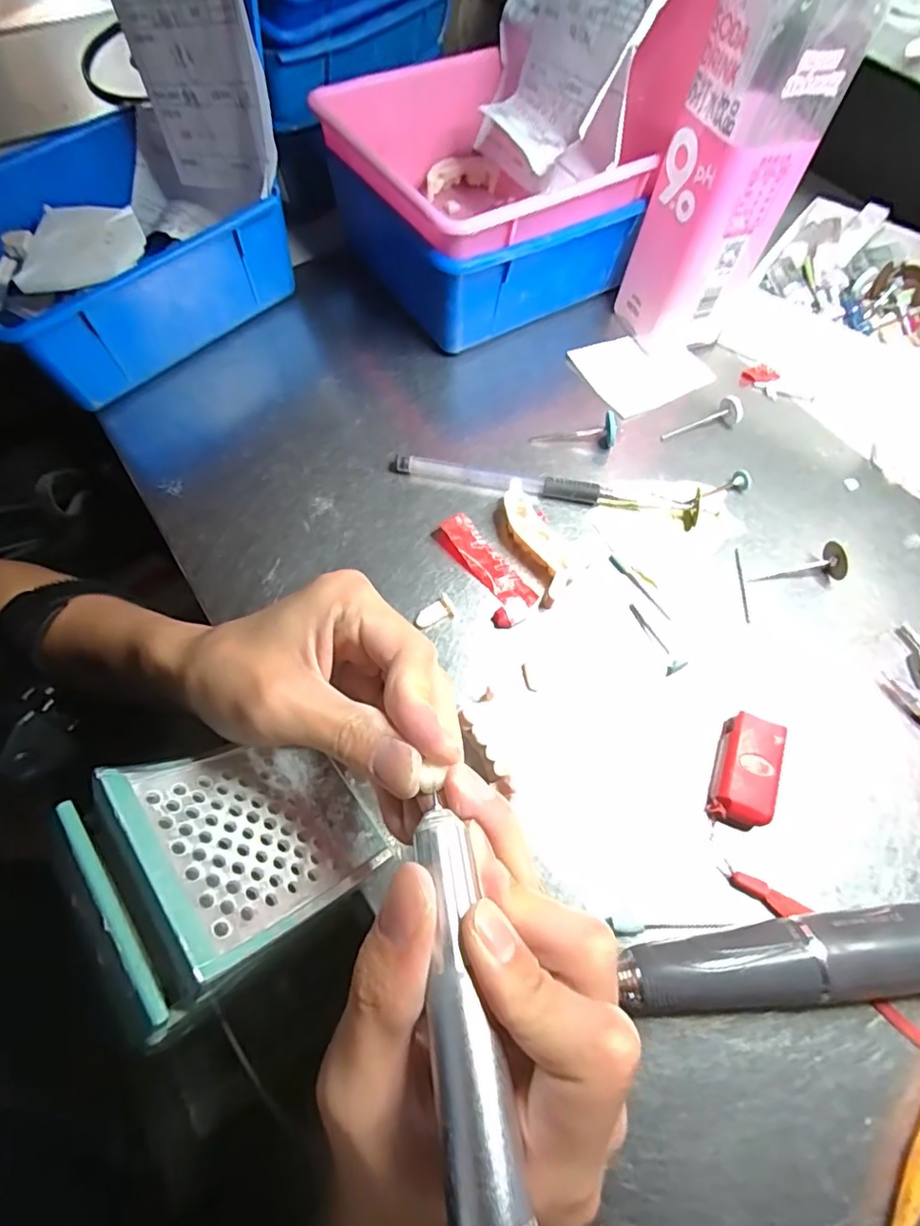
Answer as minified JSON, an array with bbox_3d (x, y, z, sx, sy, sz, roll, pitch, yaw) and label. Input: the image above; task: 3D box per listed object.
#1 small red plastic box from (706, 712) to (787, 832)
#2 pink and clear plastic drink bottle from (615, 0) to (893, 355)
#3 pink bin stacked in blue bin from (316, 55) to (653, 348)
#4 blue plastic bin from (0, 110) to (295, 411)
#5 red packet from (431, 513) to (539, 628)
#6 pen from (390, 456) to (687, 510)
[{"bbox_3d":[0.120,0.067,0.241,0.024,0.019,0.044,20,65,8],"label":"small red plastic box"},{"bbox_3d":[0.142,-0.239,0.282,0.056,0.207,0.053,-23,67,-12],"label":"pink and clear plastic drink bottle"},{"bbox_3d":[0.008,-0.255,0.353,0.141,0.086,0.155,-29,69,-14],"label":"pink bin stacked in blue bin"},{"bbox_3d":[-0.213,-0.217,0.342,0.155,0.064,0.161,42,70,17],"label":"blue plastic bin"},{"bbox_3d":[0.013,-0.023,0.286,0.025,0.010,0.065,-30,69,-15],"label":"red packet"},{"bbox_3d":[0.042,-0.071,0.308,0.159,0.014,0.014,8,64,2],"label":"pen"}]

